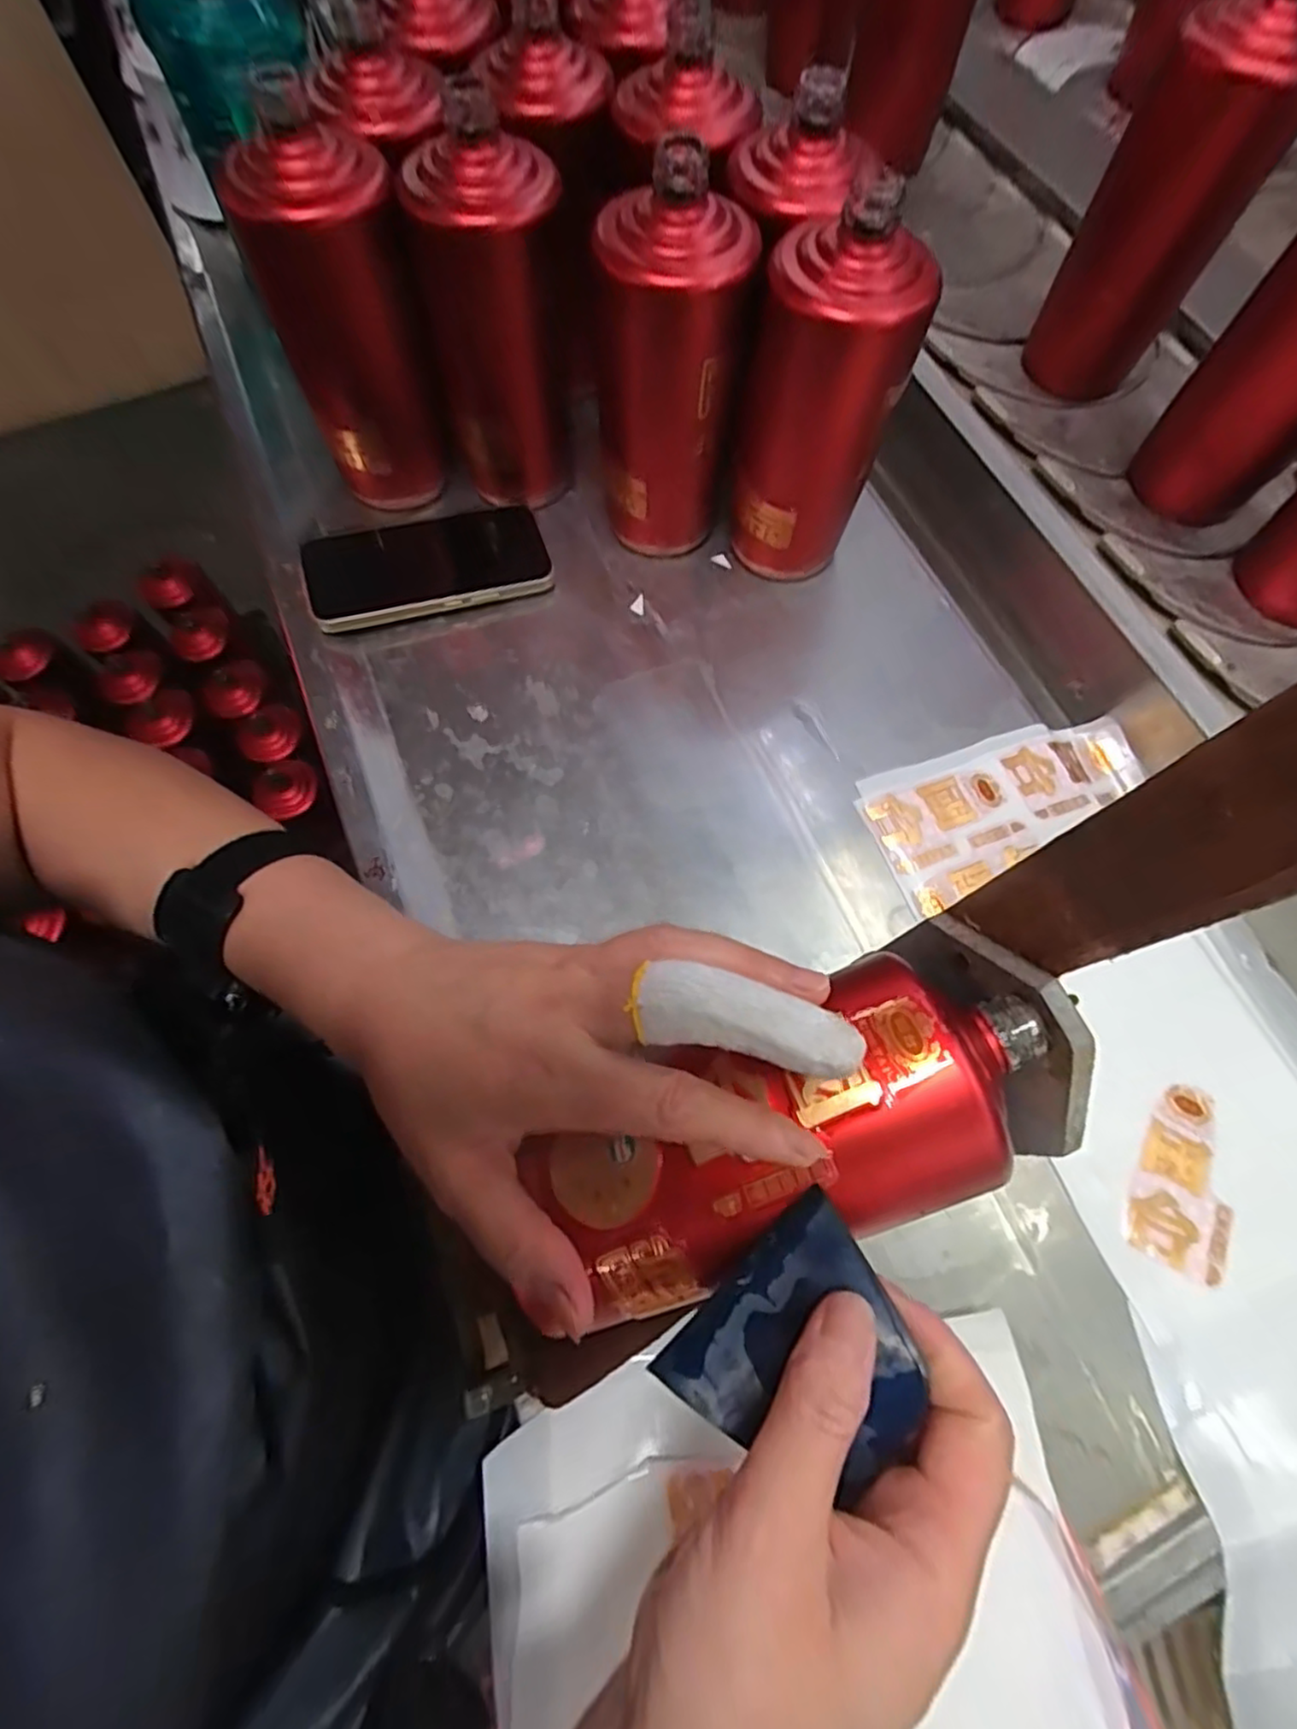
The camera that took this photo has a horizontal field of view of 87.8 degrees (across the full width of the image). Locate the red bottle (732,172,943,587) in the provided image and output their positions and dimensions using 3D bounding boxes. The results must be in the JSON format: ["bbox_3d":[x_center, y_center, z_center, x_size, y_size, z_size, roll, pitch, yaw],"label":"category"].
[{"bbox_3d":[0.093,-0.256,0.387,0.069,0.180,0.076,-29,72,-9],"label":"red bottle"}]

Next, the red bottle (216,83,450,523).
[{"bbox_3d":[-0.174,-0.314,0.398,0.085,0.183,0.069,-22,71,-7],"label":"red bottle"}]

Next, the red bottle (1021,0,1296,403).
[{"bbox_3d":[0.315,-0.404,0.423,0.062,0.187,0.076,-27,71,-9],"label":"red bottle"}]

